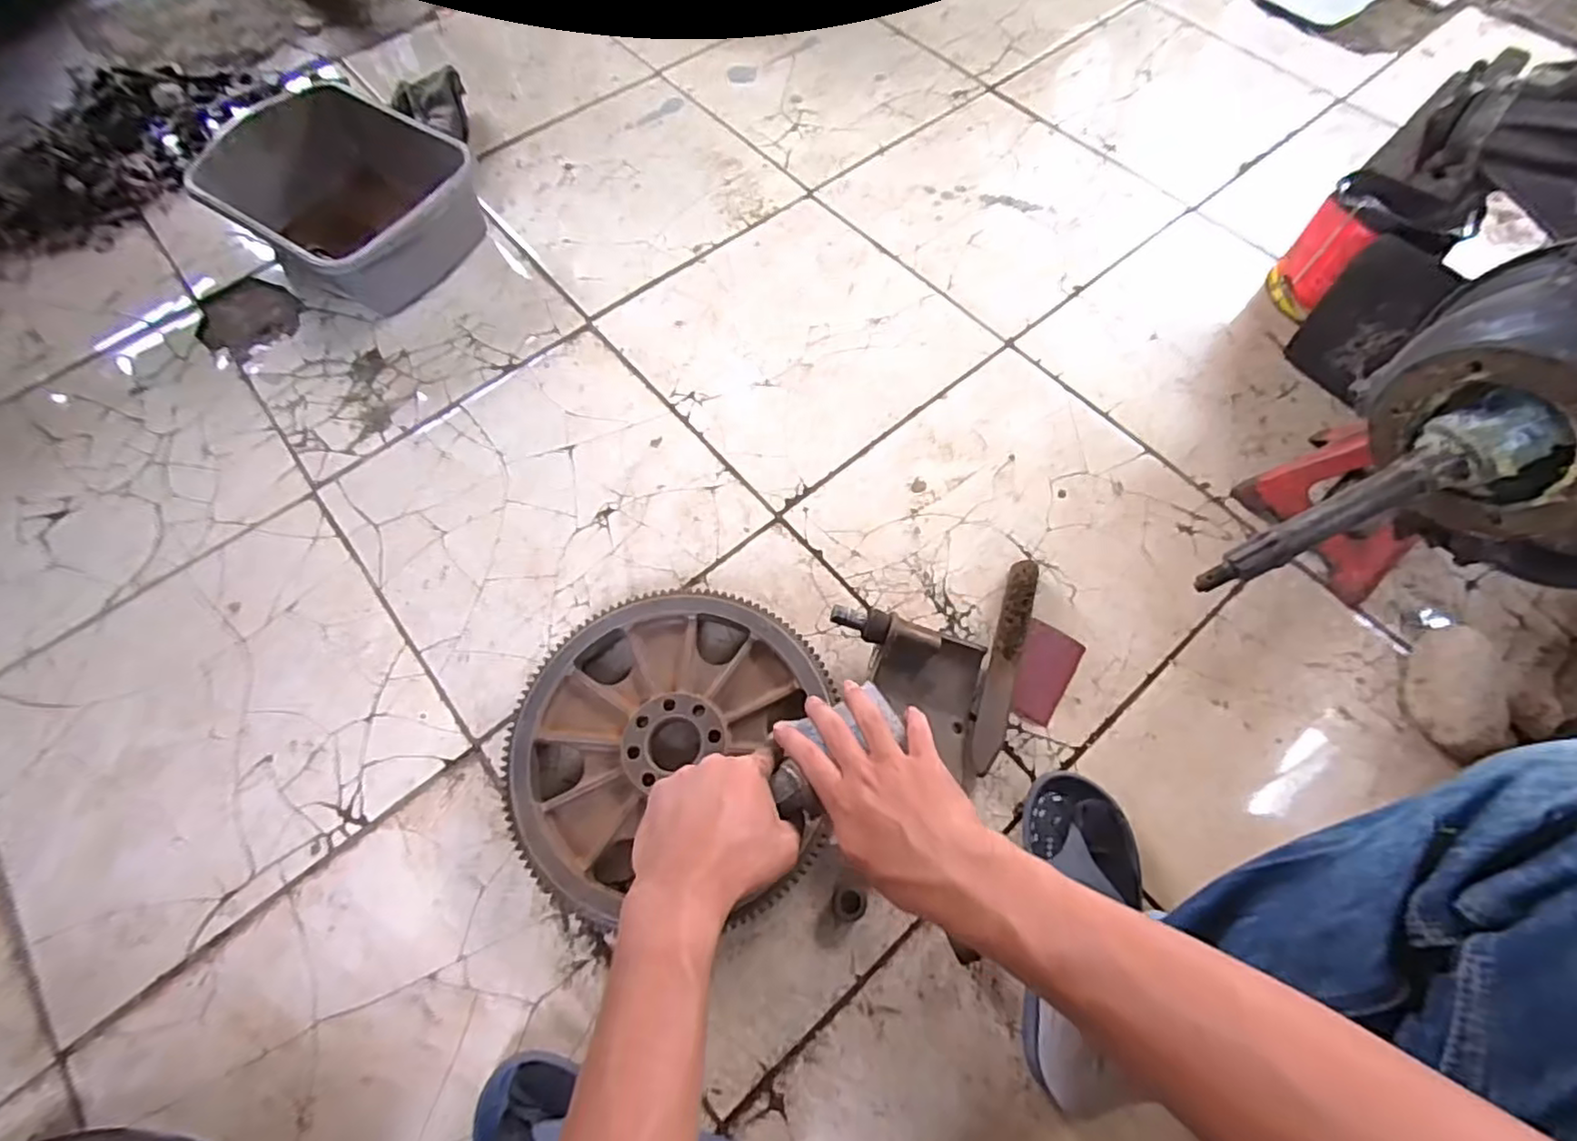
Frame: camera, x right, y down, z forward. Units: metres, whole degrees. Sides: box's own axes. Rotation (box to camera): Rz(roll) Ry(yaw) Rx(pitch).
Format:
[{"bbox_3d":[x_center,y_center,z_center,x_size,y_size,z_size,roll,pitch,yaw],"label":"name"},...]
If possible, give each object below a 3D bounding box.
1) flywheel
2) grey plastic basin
[{"bbox_3d":[-0.121,0.167,0.670,0.298,0.055,0.297,7,68,5],"label":"flywheel"},{"bbox_3d":[-0.578,-0.506,0.925,0.340,0.155,0.282,34,72,15],"label":"grey plastic basin"}]

